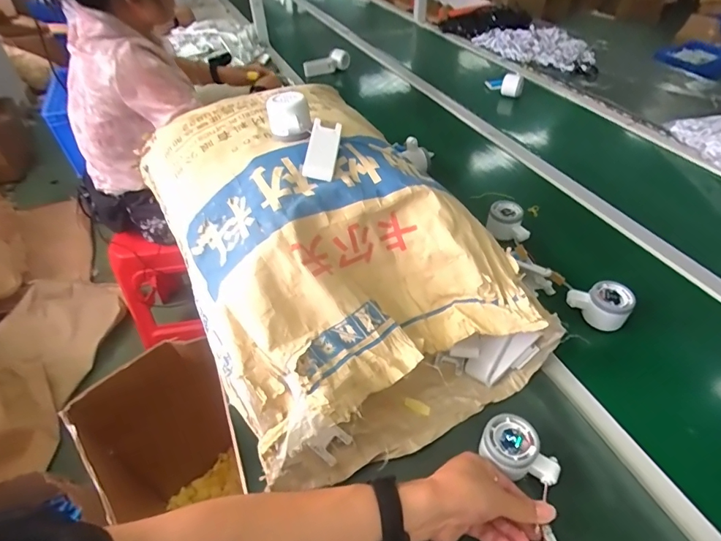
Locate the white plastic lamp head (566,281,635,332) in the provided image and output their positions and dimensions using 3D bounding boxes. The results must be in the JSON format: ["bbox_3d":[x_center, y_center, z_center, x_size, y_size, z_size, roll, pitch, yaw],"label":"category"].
[{"bbox_3d":[0.359,0.047,0.629,0.080,0.054,0.047,29,52,28],"label":"white plastic lamp head"}]

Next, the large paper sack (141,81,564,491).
[{"bbox_3d":[-0.070,-0.049,0.621,0.379,0.217,0.615,-25,49,-22],"label":"large paper sack"}]

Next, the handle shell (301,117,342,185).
[{"bbox_3d":[-0.050,-0.161,0.550,0.038,0.020,0.093,6,66,8],"label":"handle shell"}]

